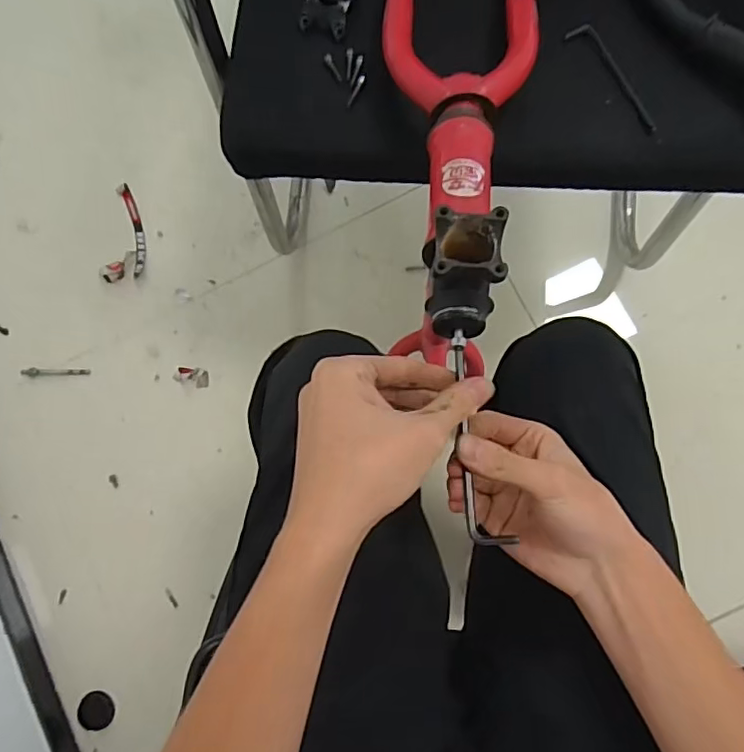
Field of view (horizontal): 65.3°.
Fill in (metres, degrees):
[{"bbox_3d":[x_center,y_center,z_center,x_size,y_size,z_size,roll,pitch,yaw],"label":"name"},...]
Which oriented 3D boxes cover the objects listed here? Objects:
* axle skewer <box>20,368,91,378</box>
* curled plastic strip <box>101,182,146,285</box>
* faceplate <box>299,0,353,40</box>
[{"bbox_3d":[-0.524,-0.006,0.965,0.117,0.012,0.015,0,85,4],"label":"axle skewer"},{"bbox_3d":[-0.410,-0.241,0.976,0.064,0.021,0.168,5,85,5],"label":"curled plastic strip"},{"bbox_3d":[-0.038,-0.314,0.496,0.039,0.014,0.041,17,84,5],"label":"faceplate"}]

